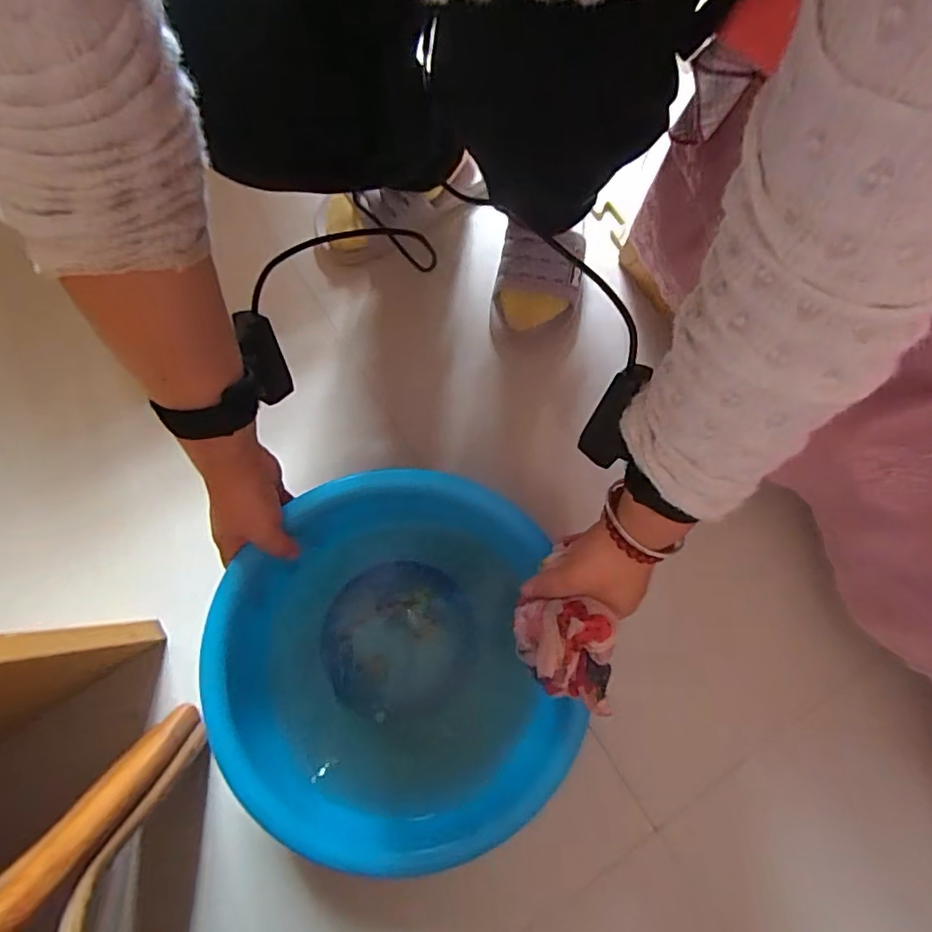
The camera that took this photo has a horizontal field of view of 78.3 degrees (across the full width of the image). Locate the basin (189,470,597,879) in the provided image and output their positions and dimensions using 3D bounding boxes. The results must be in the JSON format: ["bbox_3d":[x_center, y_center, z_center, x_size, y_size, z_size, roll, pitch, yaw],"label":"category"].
[{"bbox_3d":[-0.069,0.185,0.516,0.286,0.094,0.325,-18,78,-5],"label":"basin"}]

